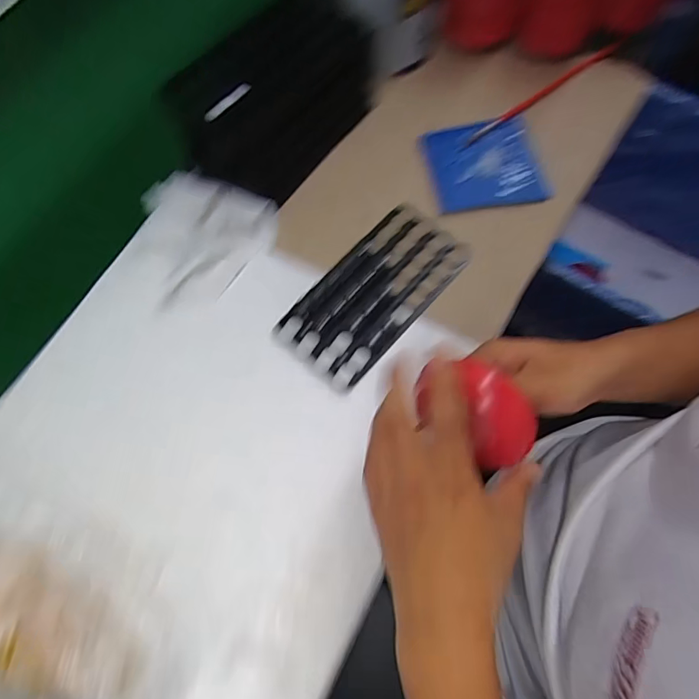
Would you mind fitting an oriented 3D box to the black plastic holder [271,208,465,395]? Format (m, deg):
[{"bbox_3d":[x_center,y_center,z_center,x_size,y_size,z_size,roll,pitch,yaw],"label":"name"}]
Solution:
[{"bbox_3d":[0.025,-0.058,0.460,0.095,0.018,0.197,40,75,16],"label":"black plastic holder"}]

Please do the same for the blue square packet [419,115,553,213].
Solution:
[{"bbox_3d":[0.145,-0.205,0.506,0.118,0.009,0.108,-6,68,0],"label":"blue square packet"}]

